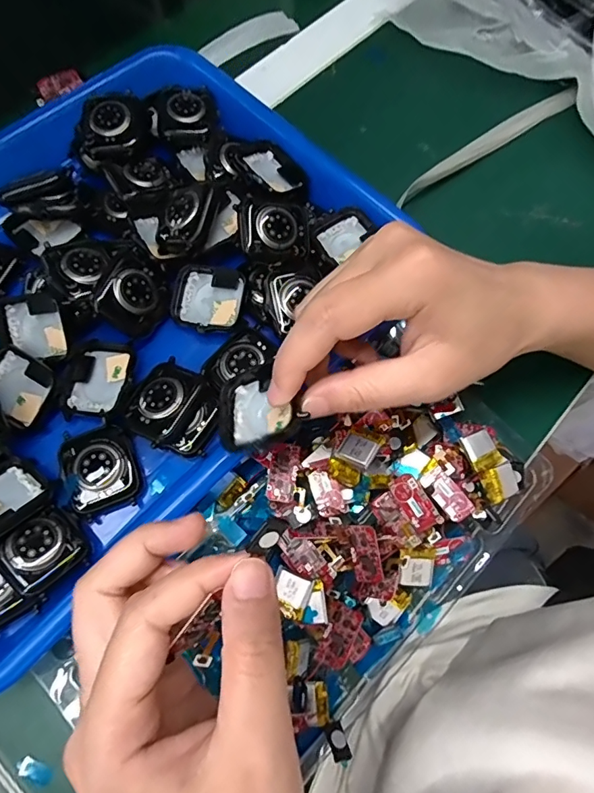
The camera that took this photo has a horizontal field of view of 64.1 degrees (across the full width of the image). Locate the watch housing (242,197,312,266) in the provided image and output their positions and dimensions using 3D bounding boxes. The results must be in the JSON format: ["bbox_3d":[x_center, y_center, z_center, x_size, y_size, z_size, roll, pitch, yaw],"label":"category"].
[{"bbox_3d":[-0.012,-0.095,0.273,0.041,0.008,0.035,-6,93,-23],"label":"watch housing"}]

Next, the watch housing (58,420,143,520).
[{"bbox_3d":[-0.100,0.037,0.241,0.034,0.009,0.043,-22,73,-9],"label":"watch housing"}]

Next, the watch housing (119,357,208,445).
[{"bbox_3d":[-0.071,0.001,0.249,0.031,0.010,0.043,31,73,8],"label":"watch housing"}]

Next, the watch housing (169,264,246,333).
[{"bbox_3d":[-0.051,-0.056,0.275,0.040,0.011,0.039,10,71,2],"label":"watch housing"}]

